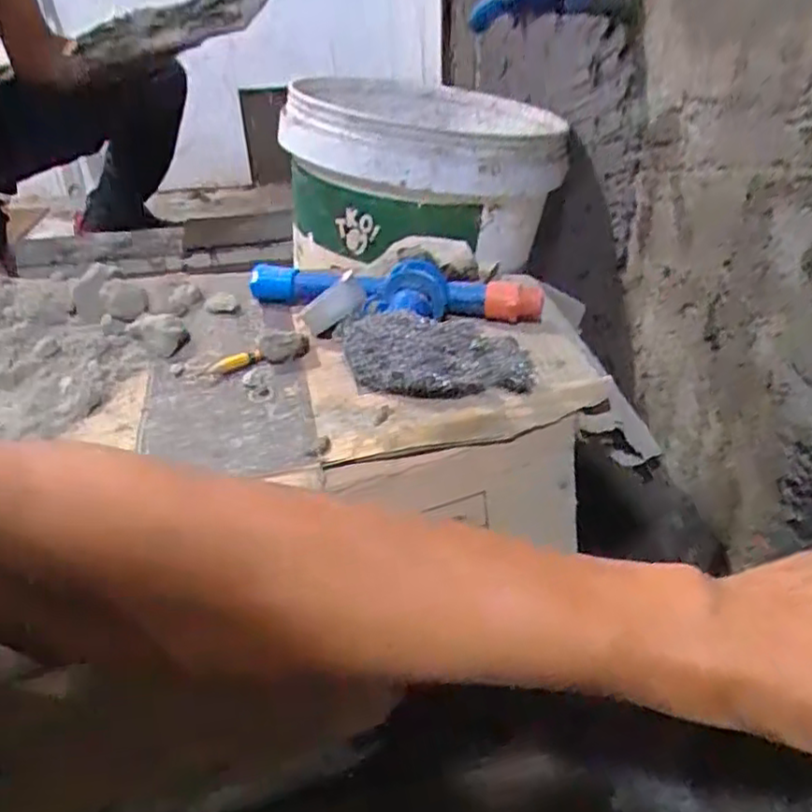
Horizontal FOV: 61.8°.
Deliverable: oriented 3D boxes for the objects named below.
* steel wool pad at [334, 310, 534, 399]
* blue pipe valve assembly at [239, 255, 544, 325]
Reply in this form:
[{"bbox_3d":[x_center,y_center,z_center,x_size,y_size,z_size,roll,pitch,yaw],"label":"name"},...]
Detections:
[{"bbox_3d":[0.015,-0.033,0.406,0.116,0.032,0.069,0,33,4],"label":"steel wool pad"},{"bbox_3d":[-0.017,-0.078,0.463,0.213,0.033,0.061,6,34,14],"label":"blue pipe valve assembly"}]

